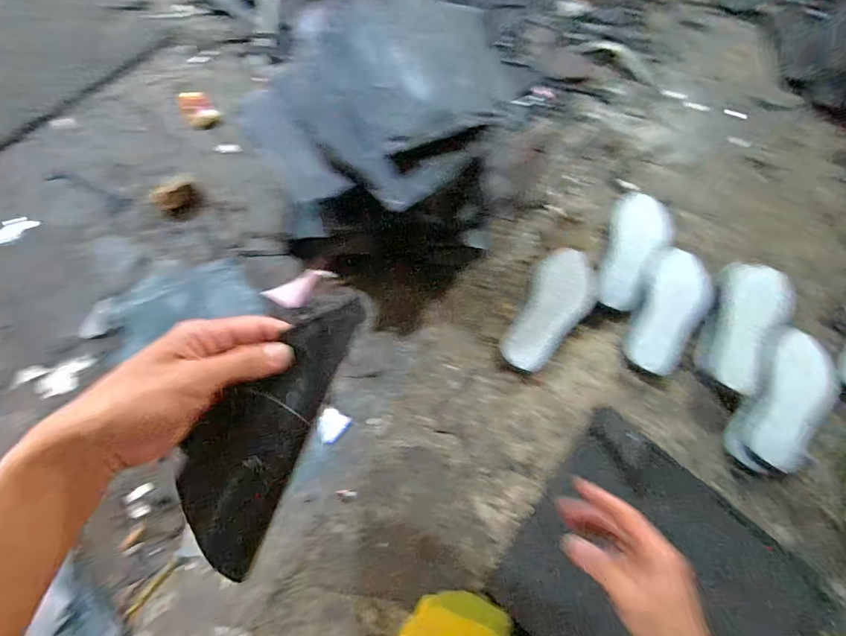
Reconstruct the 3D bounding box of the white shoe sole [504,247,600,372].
[{"bbox_3d":[0.212,-0.014,0.735,0.103,0.042,0.243,30,68,10],"label":"white shoe sole"}]

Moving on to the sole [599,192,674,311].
[{"bbox_3d":[0.372,-0.118,0.779,0.102,0.033,0.236,18,66,4],"label":"sole"}]

